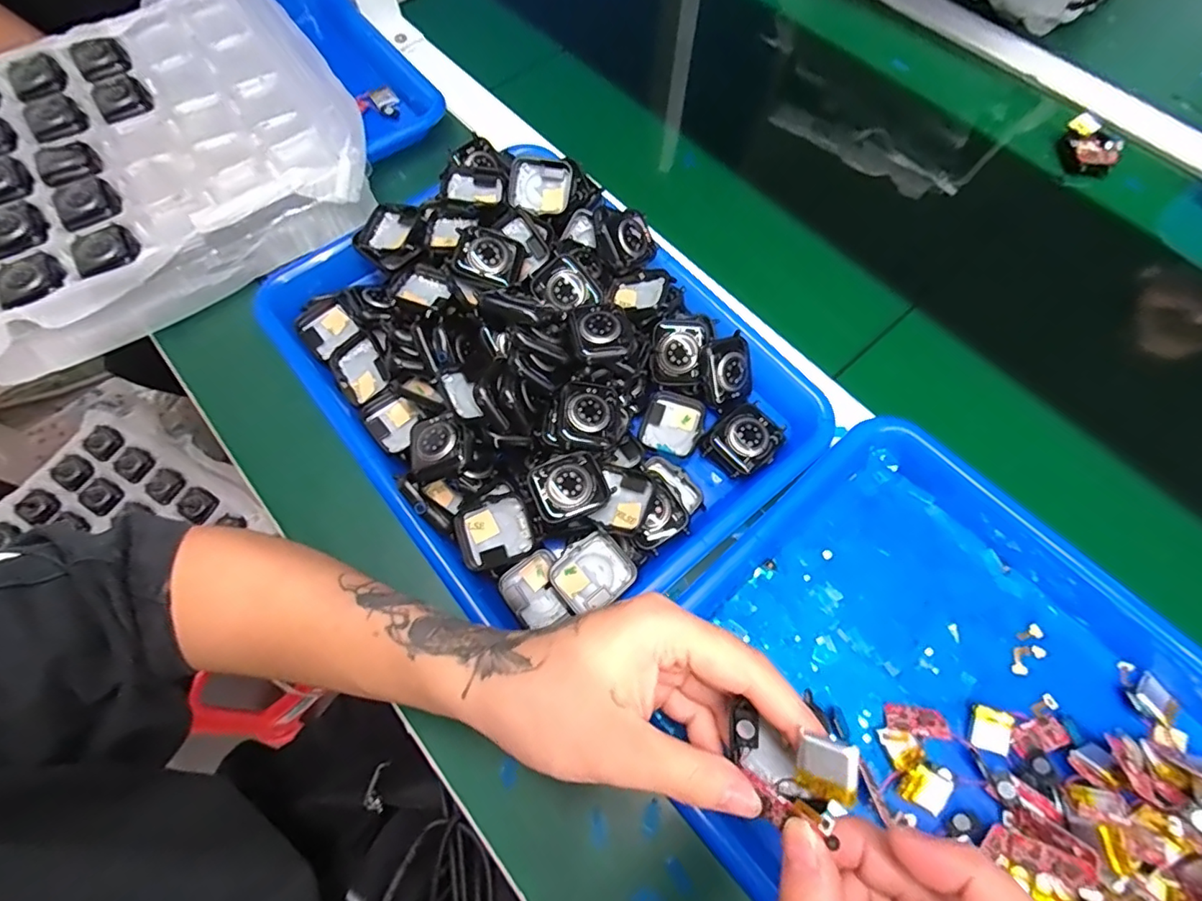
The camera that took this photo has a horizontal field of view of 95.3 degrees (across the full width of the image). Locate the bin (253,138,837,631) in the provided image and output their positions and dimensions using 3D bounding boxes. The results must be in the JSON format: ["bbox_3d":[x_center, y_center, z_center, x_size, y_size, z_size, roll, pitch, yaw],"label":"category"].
[{"bbox_3d":[-0.042,-0.059,0.347,0.237,0.060,0.318,-36,72,-14],"label":"bin"}]

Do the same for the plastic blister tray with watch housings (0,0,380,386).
[{"bbox_3d":[-0.348,-0.231,0.430,0.286,0.047,0.316,-28,70,-11],"label":"plastic blister tray with watch housings"}]

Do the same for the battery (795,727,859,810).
[{"bbox_3d":[0.079,0.110,0.189,0.019,0.004,0.023,11,104,29],"label":"battery"}]

